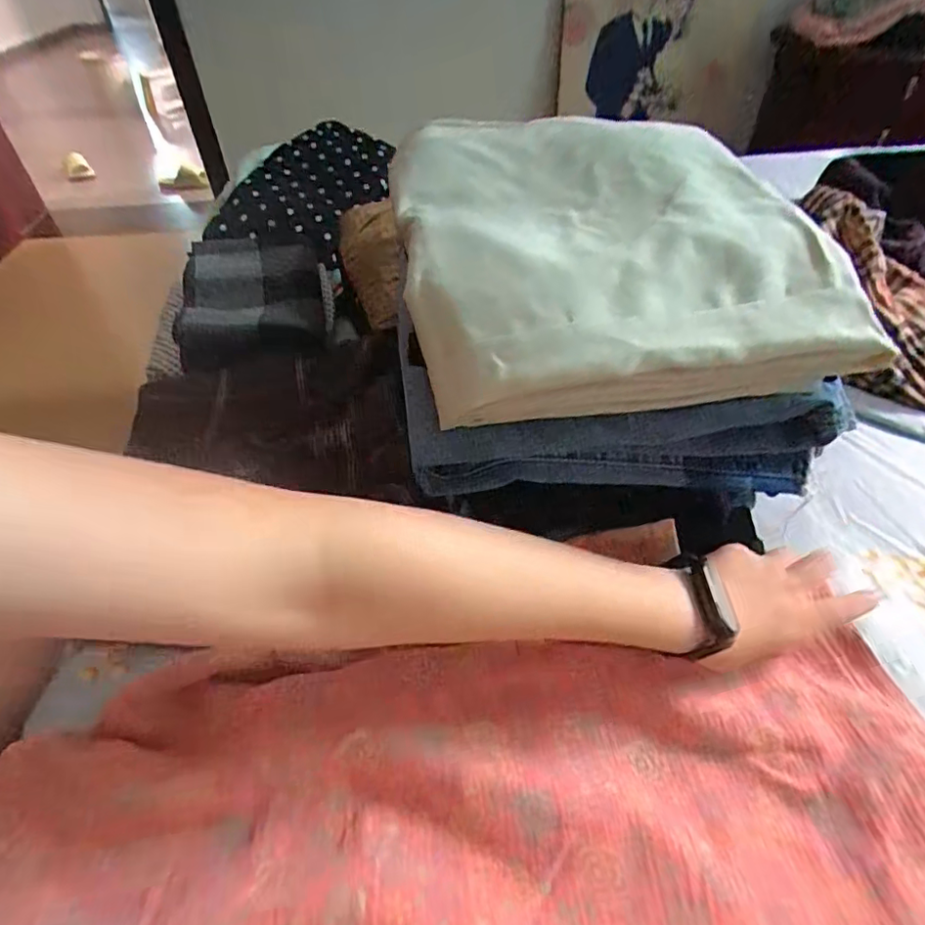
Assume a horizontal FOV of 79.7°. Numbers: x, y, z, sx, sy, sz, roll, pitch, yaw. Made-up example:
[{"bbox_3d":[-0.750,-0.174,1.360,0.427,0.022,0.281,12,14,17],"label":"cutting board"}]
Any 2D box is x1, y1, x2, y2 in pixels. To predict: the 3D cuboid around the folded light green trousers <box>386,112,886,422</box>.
[{"bbox_3d":[0.076,-0.139,0.335,0.227,0.049,0.248,-8,57,-3],"label":"folded light green trousers"}]

